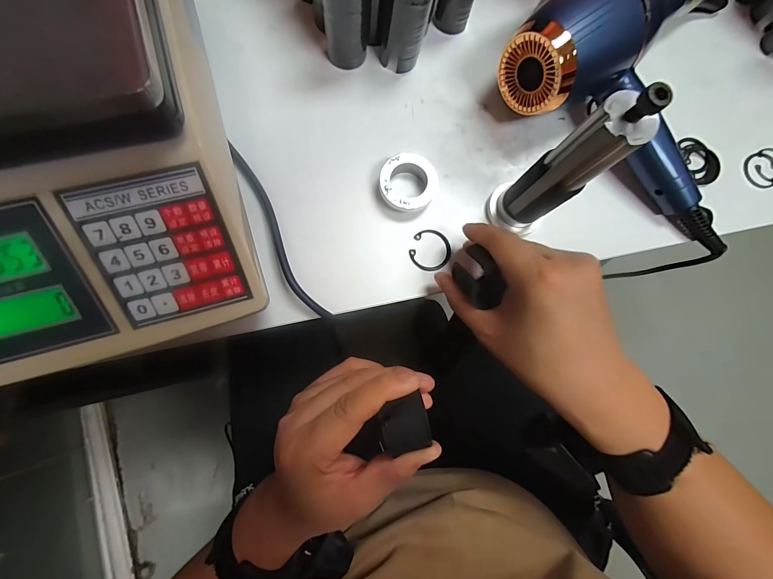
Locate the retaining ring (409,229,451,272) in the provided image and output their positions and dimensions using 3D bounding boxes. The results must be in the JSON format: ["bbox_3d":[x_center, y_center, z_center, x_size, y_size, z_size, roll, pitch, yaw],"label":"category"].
[{"bbox_3d":[0.039,-0.034,0.286,0.035,0.004,0.036,1,81,-4],"label":"retaining ring"}]

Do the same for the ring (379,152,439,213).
[{"bbox_3d":[0.019,-0.090,0.284,0.049,0.018,0.052,1,81,-4],"label":"ring"}]

